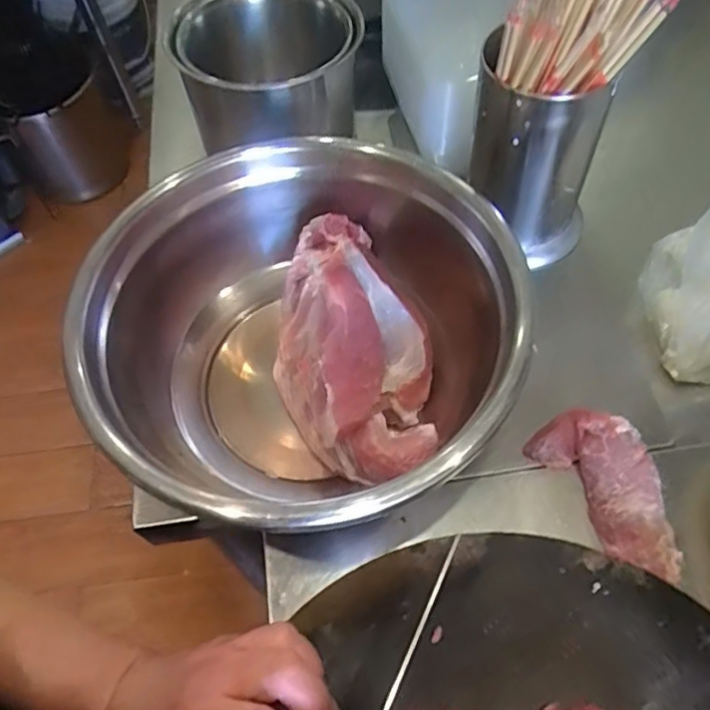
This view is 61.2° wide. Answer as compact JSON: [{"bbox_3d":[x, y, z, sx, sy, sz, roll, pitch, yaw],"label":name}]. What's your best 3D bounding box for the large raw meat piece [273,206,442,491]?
[{"bbox_3d":[-0.006,-0.006,0.430,0.106,0.076,0.204,-22,61,-9],"label":"large raw meat piece"}]

